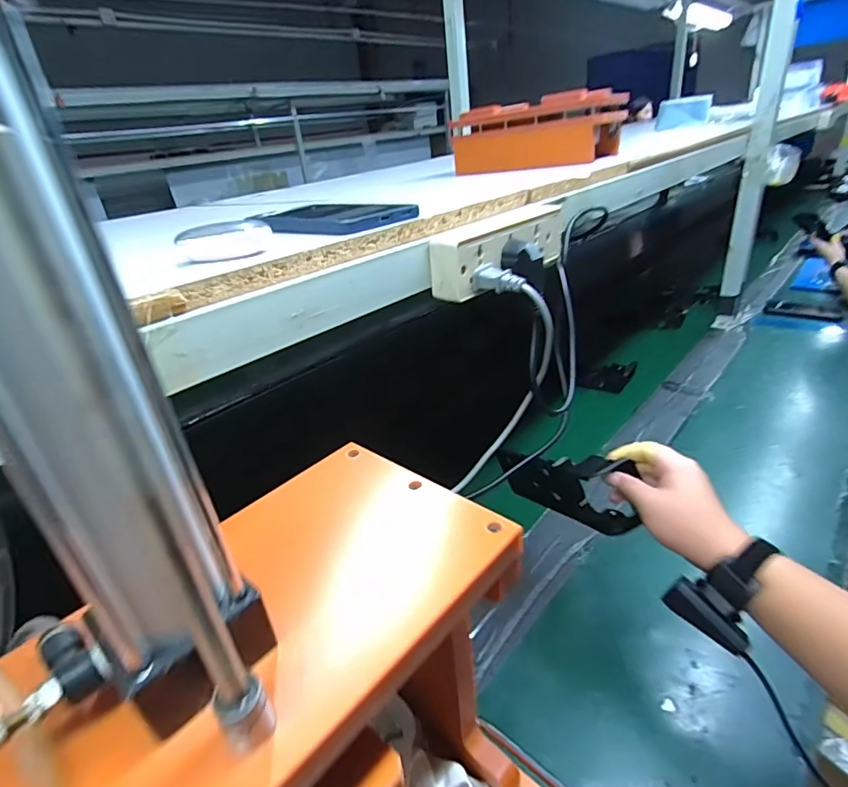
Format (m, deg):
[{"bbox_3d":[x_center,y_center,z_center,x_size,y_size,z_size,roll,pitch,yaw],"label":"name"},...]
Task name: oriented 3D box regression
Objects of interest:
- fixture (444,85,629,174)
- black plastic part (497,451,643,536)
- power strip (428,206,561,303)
[{"bbox_3d":[0.174,-0.402,0.765,0.240,0.087,0.118,12,33,33],"label":"fixture"},{"bbox_3d":[0.161,0.110,0.595,0.032,0.079,0.208,-23,11,-27],"label":"black plastic part"},{"bbox_3d":[0.072,-0.134,0.447,0.034,0.052,0.167,19,37,40],"label":"power strip"}]

